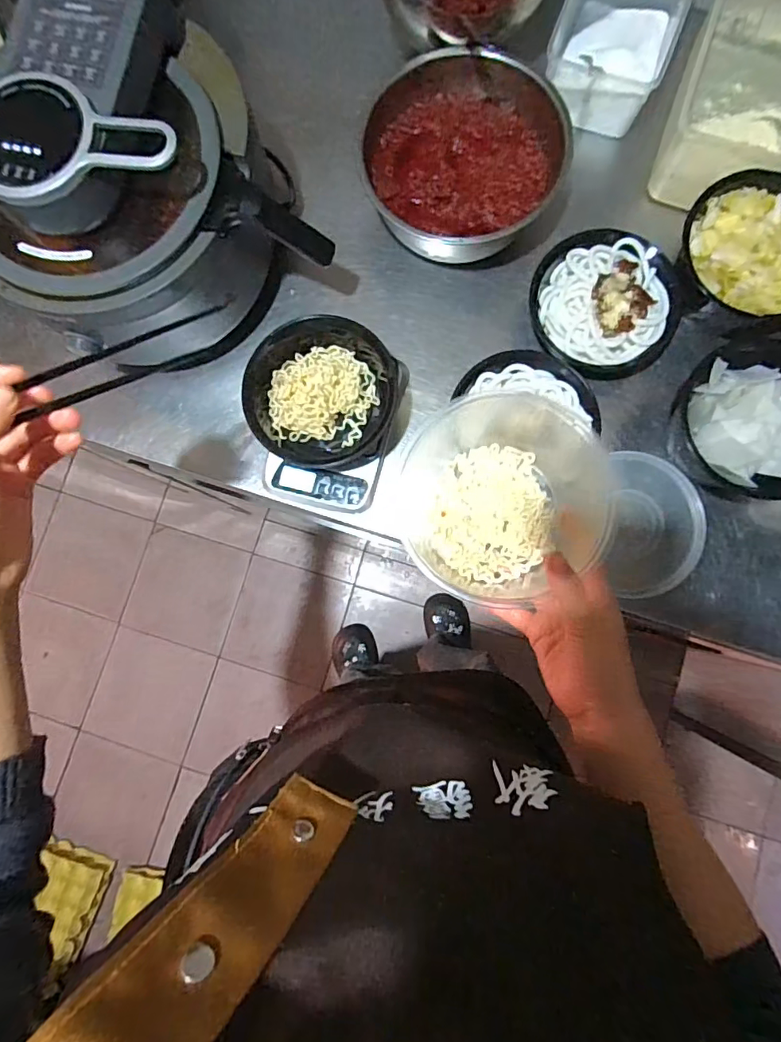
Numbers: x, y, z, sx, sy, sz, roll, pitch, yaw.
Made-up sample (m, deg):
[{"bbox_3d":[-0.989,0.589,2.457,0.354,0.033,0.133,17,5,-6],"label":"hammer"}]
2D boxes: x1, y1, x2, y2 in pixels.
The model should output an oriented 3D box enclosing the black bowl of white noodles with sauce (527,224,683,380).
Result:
[{"bbox_3d":[0.250,-0.260,0.601,0.155,0.060,0.160,0,82,3],"label":"black bowl of white noodles with sauce"}]

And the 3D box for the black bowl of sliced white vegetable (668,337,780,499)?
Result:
[{"bbox_3d":[0.393,-0.109,0.568,0.164,0.087,0.174,11,83,4],"label":"black bowl of sliced white vegetable"}]

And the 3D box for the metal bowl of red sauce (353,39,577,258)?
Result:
[{"bbox_3d":[0.087,-0.442,0.617,0.235,0.072,0.223,5,82,3],"label":"metal bowl of red sauce"}]

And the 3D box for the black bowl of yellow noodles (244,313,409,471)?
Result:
[{"bbox_3d":[-0.077,-0.151,0.595,0.166,0.060,0.166,0,82,3],"label":"black bowl of yellow noodles"}]

